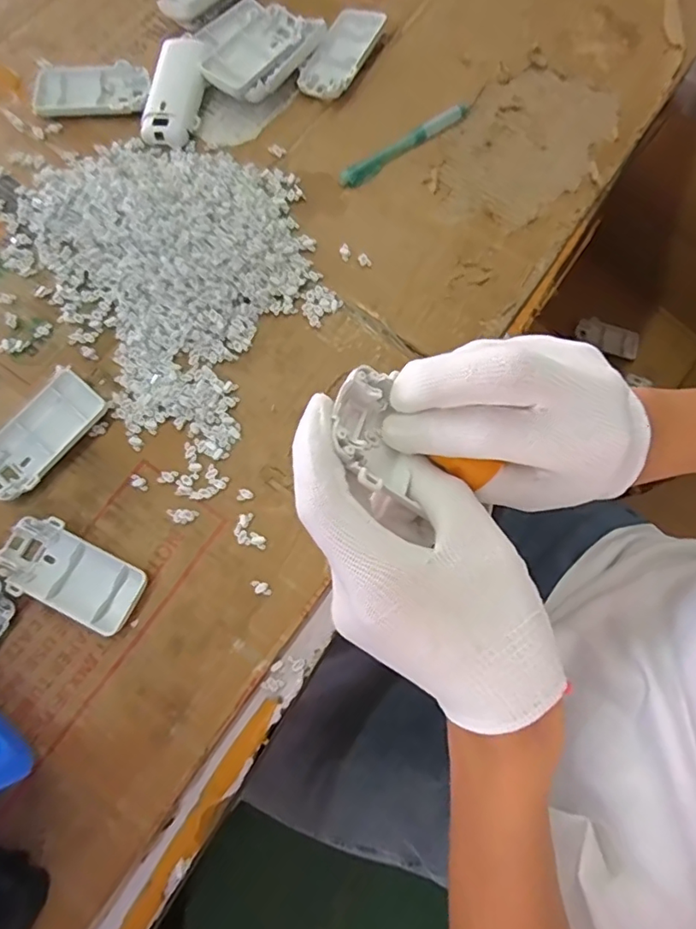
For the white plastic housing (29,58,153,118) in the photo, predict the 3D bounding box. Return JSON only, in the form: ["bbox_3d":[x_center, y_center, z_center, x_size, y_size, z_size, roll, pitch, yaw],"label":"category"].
[{"bbox_3d":[-0.218,-0.319,0.469,0.093,0.015,0.048,-7,76,-1],"label":"white plastic housing"}]

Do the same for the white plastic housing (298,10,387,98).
[{"bbox_3d":[-0.008,-0.355,0.478,0.049,0.019,0.092,22,77,6],"label":"white plastic housing"}]

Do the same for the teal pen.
[{"bbox_3d":[0.048,-0.265,0.457,0.129,0.010,0.016,-35,78,-8],"label":"teal pen"}]

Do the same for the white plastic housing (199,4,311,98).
[{"bbox_3d":[-0.078,-0.350,0.471,0.053,0.025,0.094,33,79,8],"label":"white plastic housing"}]

